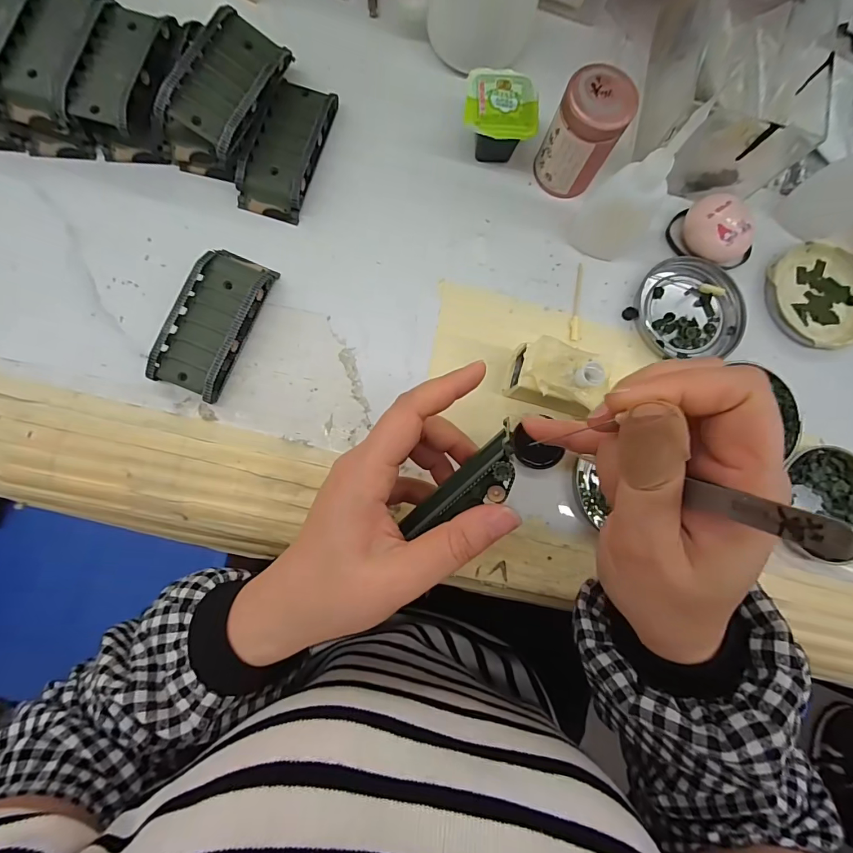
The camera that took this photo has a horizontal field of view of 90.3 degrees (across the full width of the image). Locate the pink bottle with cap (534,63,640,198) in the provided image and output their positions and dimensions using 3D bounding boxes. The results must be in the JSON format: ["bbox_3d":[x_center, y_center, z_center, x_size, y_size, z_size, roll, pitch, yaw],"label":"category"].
[{"bbox_3d":[0.104,-0.194,0.287,0.044,0.067,0.041,31,80,1],"label":"pink bottle with cap"}]

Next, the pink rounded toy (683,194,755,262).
[{"bbox_3d":[0.212,-0.143,0.308,0.037,0.023,0.049,-33,89,-10],"label":"pink rounded toy"}]

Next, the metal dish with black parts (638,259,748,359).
[{"bbox_3d":[0.191,-0.086,0.309,0.078,0.007,0.071,-2,84,-8],"label":"metal dish with black parts"}]

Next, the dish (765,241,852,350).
[{"bbox_3d":[0.295,-0.098,0.317,0.076,0.012,0.079,0,83,-4],"label":"dish"}]

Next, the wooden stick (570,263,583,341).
[{"bbox_3d":[0.108,-0.090,0.305,0.006,0.004,0.058,8,83,-7],"label":"wooden stick"}]

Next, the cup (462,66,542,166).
[{"bbox_3d":[0.049,-0.212,0.299,0.050,0.040,0.048,4,81,-4],"label":"cup"}]

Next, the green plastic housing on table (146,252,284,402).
[{"bbox_3d":[-0.139,-0.069,0.276,0.044,0.020,0.096,24,81,-5],"label":"green plastic housing on table"}]

